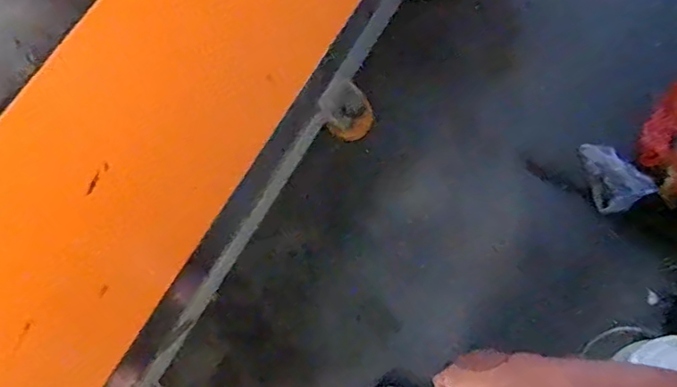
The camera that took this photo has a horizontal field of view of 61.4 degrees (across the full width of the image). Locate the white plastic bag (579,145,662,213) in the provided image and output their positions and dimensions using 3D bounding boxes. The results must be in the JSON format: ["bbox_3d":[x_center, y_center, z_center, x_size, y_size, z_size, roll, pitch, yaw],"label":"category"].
[{"bbox_3d":[0.734,-0.052,1.527,0.130,0.077,0.195,-24,73,-8],"label":"white plastic bag"}]

